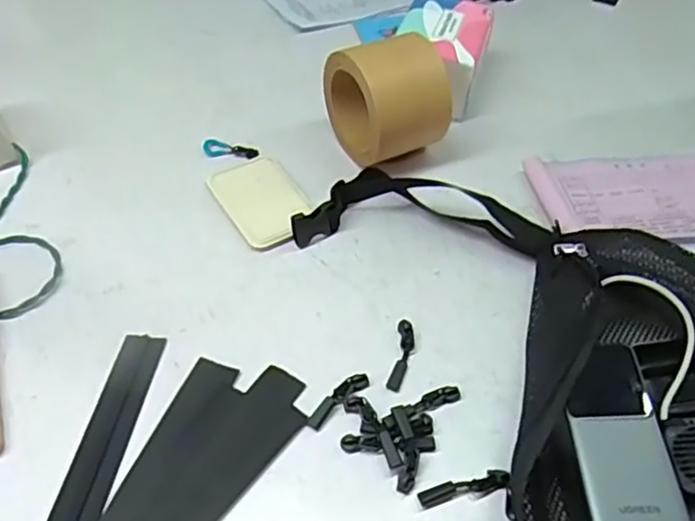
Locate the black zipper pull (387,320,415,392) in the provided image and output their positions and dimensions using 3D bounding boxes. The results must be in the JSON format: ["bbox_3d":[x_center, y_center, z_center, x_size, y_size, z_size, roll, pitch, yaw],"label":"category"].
[{"bbox_3d":[0.040,0.069,0.467,0.014,0.004,0.059,10,49,6],"label":"black zipper pull"}]

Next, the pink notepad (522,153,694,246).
[{"bbox_3d":[0.268,-0.058,0.576,0.190,0.013,0.104,-2,49,-4],"label":"pink notepad"}]

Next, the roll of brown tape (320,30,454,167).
[{"bbox_3d":[0.035,-0.150,0.590,0.078,0.111,0.107,-22,53,-20],"label":"roll of brown tape"}]

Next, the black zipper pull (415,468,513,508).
[{"bbox_3d":[0.074,0.143,0.401,0.057,0.006,0.012,-10,50,-11],"label":"black zipper pull"}]

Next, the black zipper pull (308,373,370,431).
[{"bbox_3d":[-0.006,0.095,0.438,0.052,0.005,0.013,-36,59,-28],"label":"black zipper pull"}]

